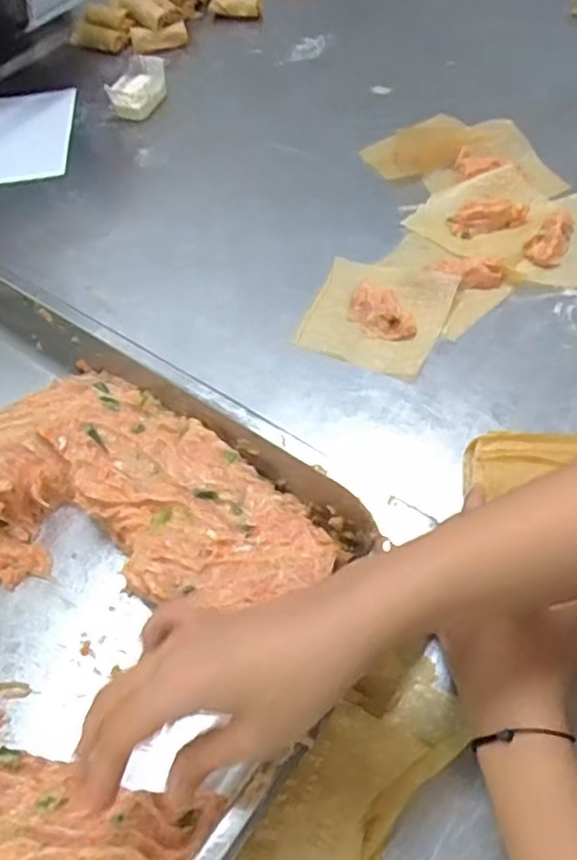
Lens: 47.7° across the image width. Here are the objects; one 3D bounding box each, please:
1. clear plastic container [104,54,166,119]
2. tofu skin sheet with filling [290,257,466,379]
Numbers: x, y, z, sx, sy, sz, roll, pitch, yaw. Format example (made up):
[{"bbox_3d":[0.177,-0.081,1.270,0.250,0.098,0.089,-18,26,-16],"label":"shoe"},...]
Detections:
[{"bbox_3d":[-0.181,-0.411,0.789,0.059,0.036,0.080,8,57,11],"label":"clear plastic container"},{"bbox_3d":[0.076,-0.106,0.565,0.114,0.019,0.112,20,60,18],"label":"tofu skin sheet with filling"}]

